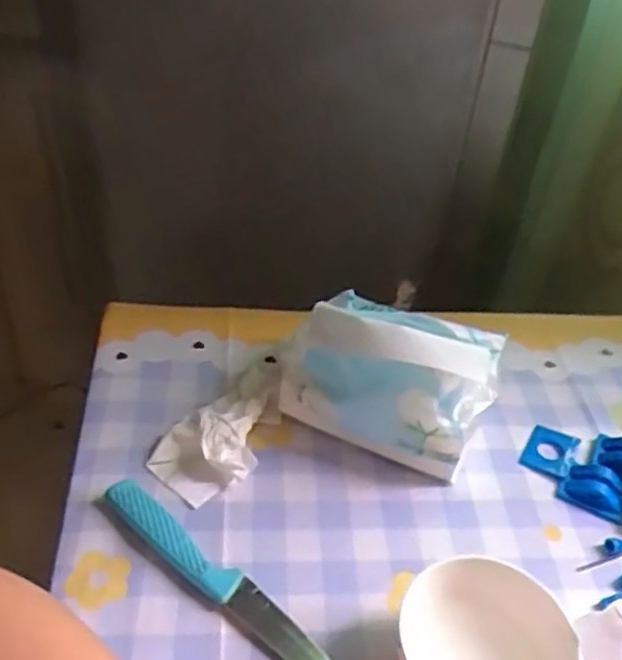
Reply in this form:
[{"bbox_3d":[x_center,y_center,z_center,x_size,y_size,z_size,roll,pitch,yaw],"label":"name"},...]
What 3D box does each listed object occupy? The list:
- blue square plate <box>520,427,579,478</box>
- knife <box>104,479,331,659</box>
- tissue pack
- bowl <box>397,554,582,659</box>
[{"bbox_3d":[0.168,0.085,0.507,0.034,0.006,0.040,22,43,19],"label":"blue square plate"},{"bbox_3d":[-0.048,0.141,0.407,0.179,0.016,0.022,29,45,26],"label":"knife"},{"bbox_3d":[0.056,0.030,0.502,0.138,0.094,0.084,19,42,15],"label":"tissue pack"},{"bbox_3d":[0.091,0.166,0.375,0.094,0.045,0.087,-28,50,-34],"label":"bowl"}]

